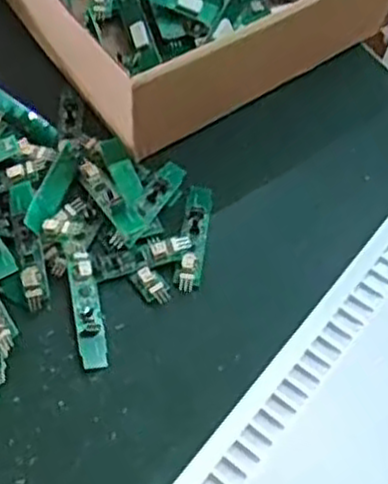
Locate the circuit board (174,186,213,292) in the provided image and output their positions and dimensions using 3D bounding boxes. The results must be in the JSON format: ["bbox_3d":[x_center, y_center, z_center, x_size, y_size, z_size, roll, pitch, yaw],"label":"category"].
[{"bbox_3d":[0.000,-0.003,0.421,0.013,0.005,0.064,7,61,1],"label":"circuit board"}]

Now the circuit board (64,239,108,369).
[{"bbox_3d":[-0.055,0.030,0.398,0.014,0.010,0.070,-9,62,-8],"label":"circuit board"}]

